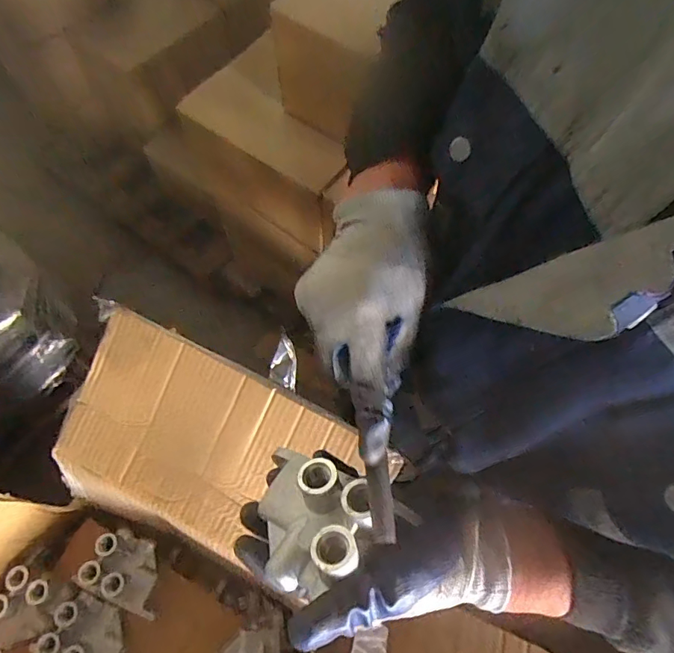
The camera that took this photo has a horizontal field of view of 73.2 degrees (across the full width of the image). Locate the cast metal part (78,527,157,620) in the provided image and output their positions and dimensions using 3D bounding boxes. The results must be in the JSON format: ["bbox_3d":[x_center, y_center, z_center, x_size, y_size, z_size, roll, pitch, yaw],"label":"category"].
[{"bbox_3d":[-0.270,0.318,0.588,0.103,0.045,0.076,23,67,9],"label":"cast metal part"}]

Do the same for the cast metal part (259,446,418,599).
[{"bbox_3d":[-0.021,0.129,0.308,0.102,0.050,0.073,17,62,36],"label":"cast metal part"}]

